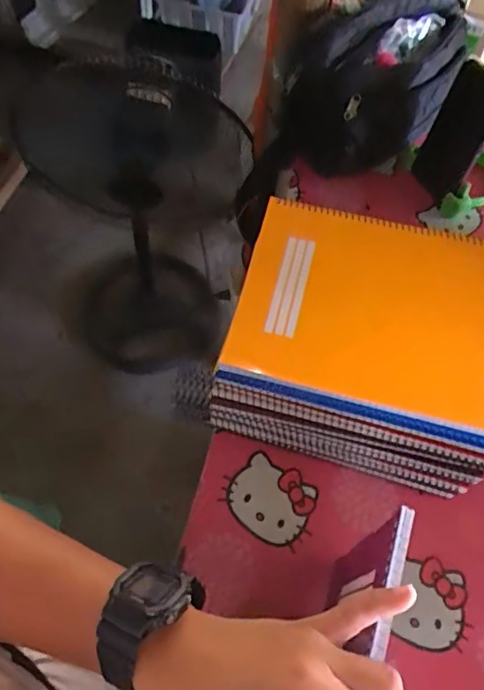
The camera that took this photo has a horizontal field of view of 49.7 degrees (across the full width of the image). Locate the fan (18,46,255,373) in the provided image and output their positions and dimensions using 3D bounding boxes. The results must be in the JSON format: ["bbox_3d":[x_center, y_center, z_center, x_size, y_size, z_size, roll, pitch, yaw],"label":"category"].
[{"bbox_3d":[-0.231,-0.288,1.263,0.383,0.898,0.405,-13,62,-10],"label":"fan"}]

